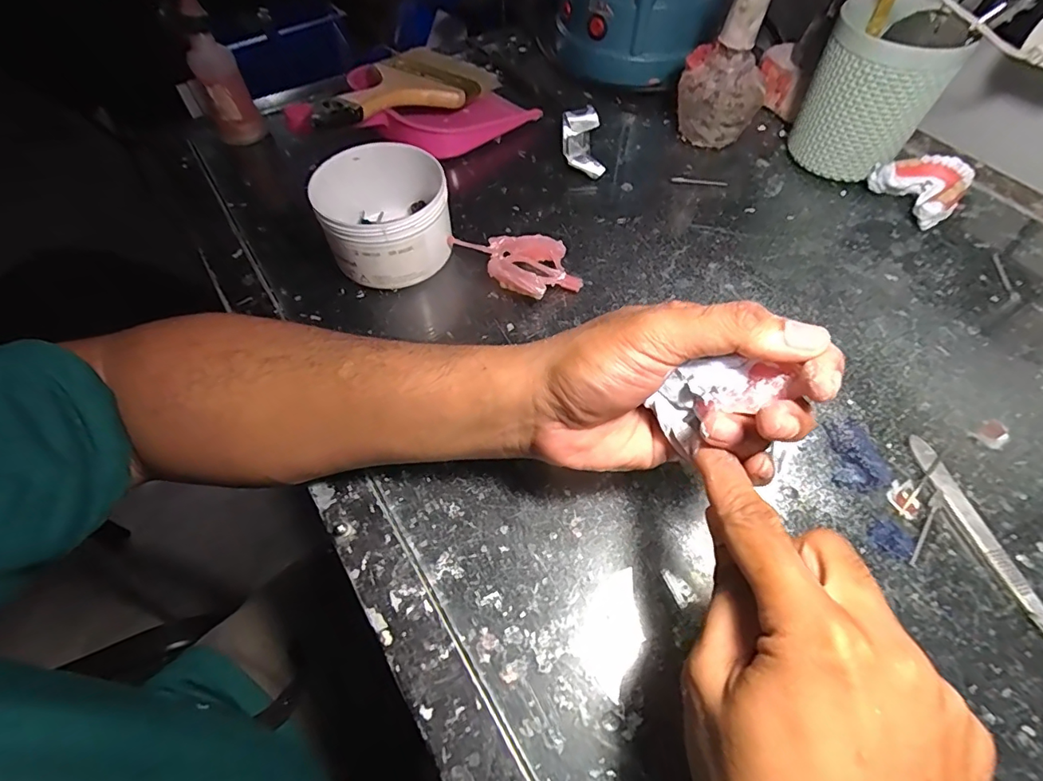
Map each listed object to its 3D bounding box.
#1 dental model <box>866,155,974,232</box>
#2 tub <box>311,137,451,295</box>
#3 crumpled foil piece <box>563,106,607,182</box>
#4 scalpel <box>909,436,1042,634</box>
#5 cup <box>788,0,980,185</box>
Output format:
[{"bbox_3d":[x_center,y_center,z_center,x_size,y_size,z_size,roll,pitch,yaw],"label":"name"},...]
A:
[{"bbox_3d":[0.328,-0.166,0.412,0.051,0.035,0.062,-23,61,-14],"label":"dental model"},{"bbox_3d":[-0.099,-0.127,0.370,0.087,0.064,0.089,-17,59,-11],"label":"tub"},{"bbox_3d":[0.055,-0.223,0.451,0.033,0.028,0.071,-1,58,-1],"label":"crumpled foil piece"},{"bbox_3d":[0.255,0.085,0.271,0.015,0.005,0.133,-11,58,-7],"label":"scalpel"},{"bbox_3d":[0.284,-0.241,0.413,0.091,0.113,0.083,0,58,0],"label":"cup"}]

